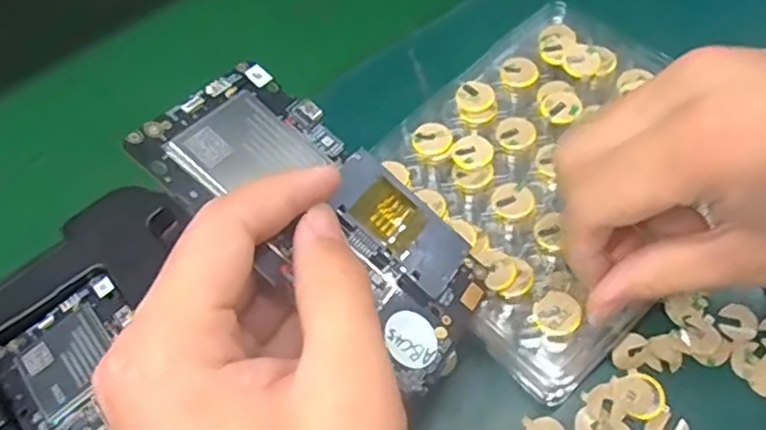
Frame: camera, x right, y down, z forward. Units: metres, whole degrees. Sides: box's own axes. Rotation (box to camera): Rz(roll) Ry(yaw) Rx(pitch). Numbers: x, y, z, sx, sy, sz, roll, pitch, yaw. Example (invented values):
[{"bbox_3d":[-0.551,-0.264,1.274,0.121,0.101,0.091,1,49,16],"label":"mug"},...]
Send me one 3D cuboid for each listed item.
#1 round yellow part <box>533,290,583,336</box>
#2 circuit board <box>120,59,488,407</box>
[{"bbox_3d":[0.073,0.041,0.280,0.019,0.007,0.019,-3,61,5],"label":"round yellow part"},{"bbox_3d":[-0.020,0.001,0.230,0.128,0.011,0.071,45,46,2],"label":"circuit board"}]

